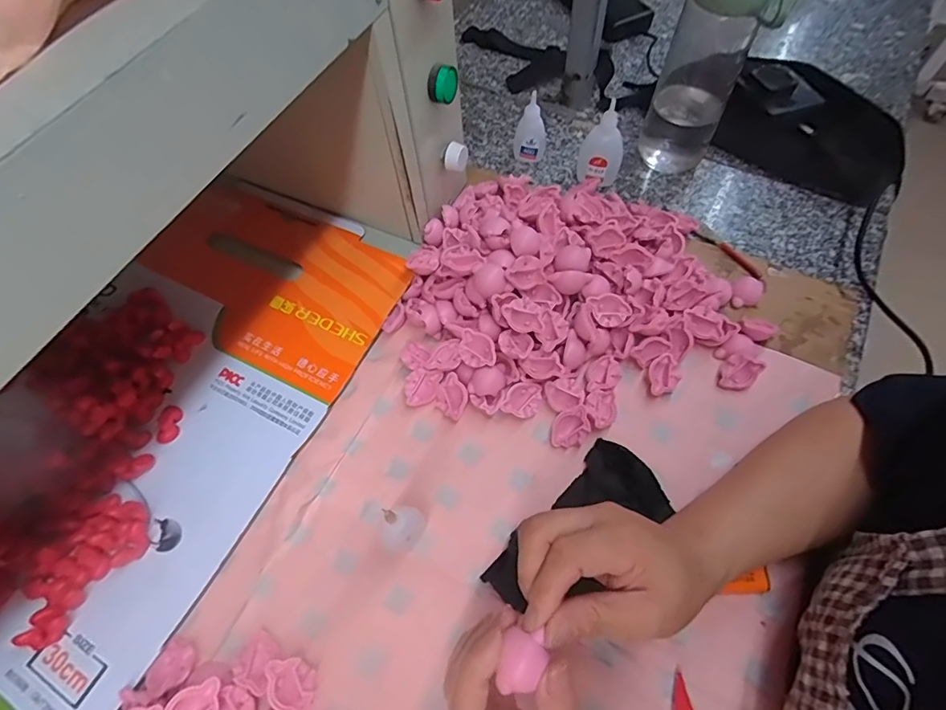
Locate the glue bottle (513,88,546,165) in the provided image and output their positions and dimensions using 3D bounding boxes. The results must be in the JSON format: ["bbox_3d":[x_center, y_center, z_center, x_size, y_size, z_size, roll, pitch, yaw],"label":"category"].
[{"bbox_3d":[0.062,-0.249,0.538,0.035,0.080,0.018,5,66,5],"label":"glue bottle"}]

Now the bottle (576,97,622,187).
[{"bbox_3d":[0.136,-0.220,0.514,0.044,0.081,0.027,9,66,7],"label":"bottle"}]

